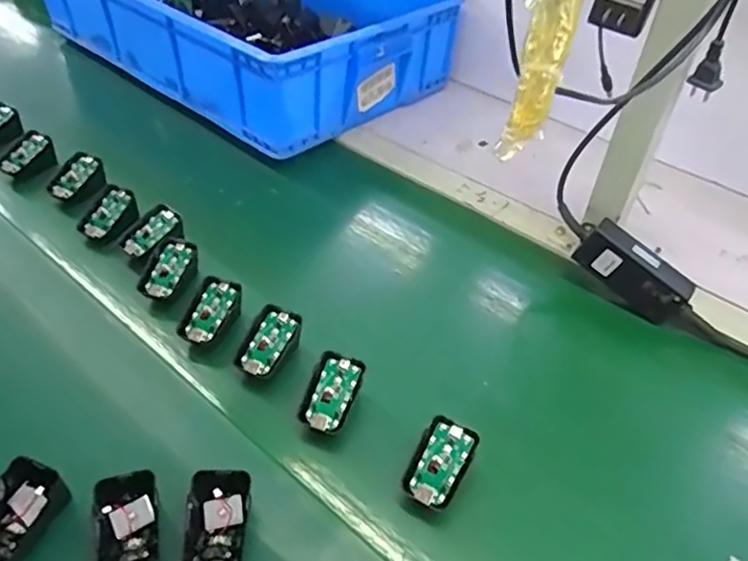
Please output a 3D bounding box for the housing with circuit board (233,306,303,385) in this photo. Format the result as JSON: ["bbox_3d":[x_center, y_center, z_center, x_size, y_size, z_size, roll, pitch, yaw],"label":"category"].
[{"bbox_3d":[-0.099,0.064,0.556,0.041,0.044,0.065,22,45,18],"label":"housing with circuit board"}]

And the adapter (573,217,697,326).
[{"bbox_3d":[0.268,-0.009,0.614,0.120,0.055,0.027,42,52,12],"label":"adapter"}]

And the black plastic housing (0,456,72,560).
[{"bbox_3d":[-0.256,0.166,0.427,0.049,0.044,0.064,17,44,13],"label":"black plastic housing"}]

